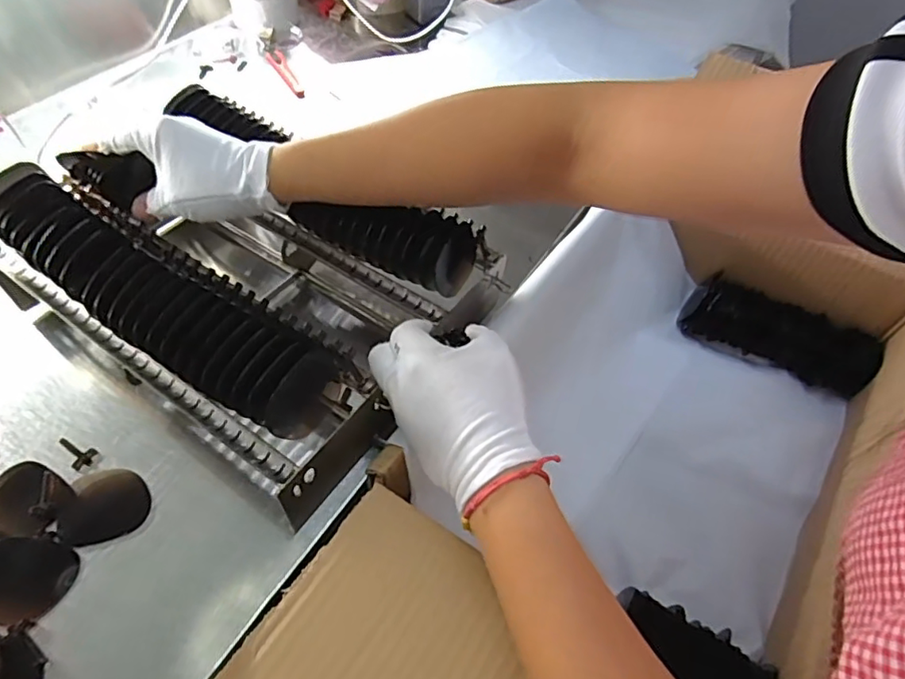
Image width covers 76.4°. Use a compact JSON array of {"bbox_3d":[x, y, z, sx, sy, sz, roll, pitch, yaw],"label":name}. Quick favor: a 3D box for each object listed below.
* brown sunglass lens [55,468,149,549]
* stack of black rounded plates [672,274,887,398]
[{"bbox_3d":[-0.225,0.107,0.374,0.051,0.004,0.049,2,51,-2],"label":"brown sunglass lens"},{"bbox_3d":[0.321,-0.006,0.570,0.172,0.042,0.060,30,56,19],"label":"stack of black rounded plates"}]

